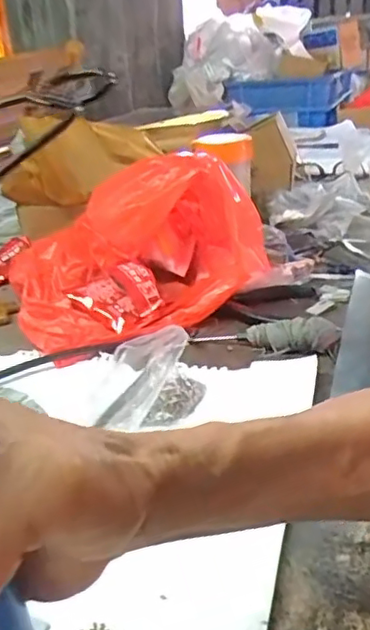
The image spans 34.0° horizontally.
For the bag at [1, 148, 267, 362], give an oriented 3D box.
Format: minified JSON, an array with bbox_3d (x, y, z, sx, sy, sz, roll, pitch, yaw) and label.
[{"bbox_3d":[-0.060,-0.077,0.611,0.227,0.131,0.174,-15,27,-20],"label":"bag"}]

